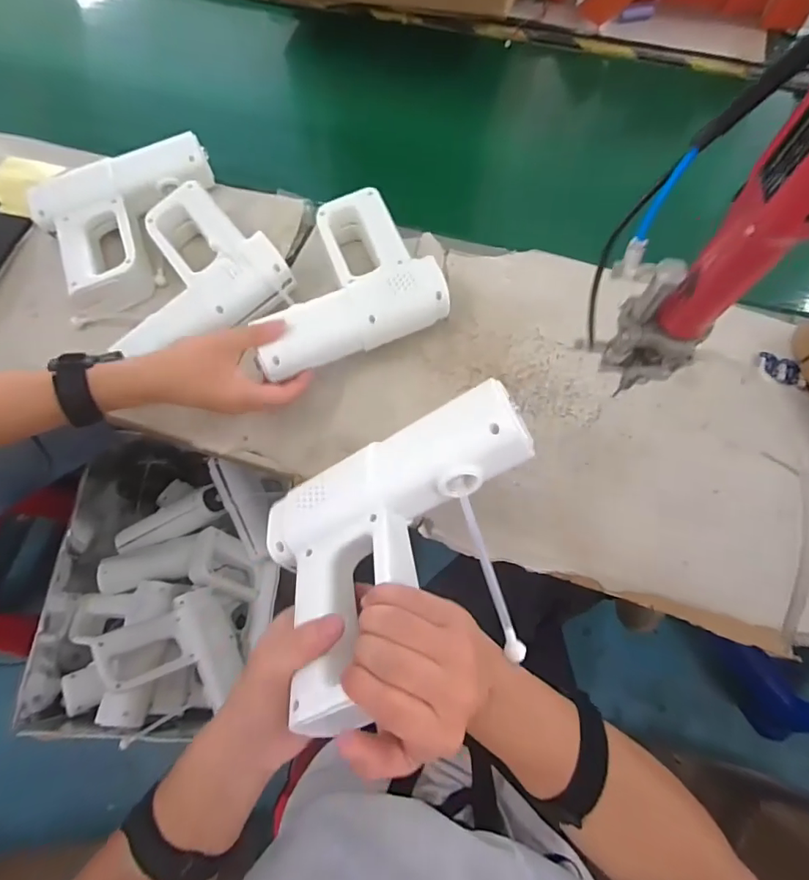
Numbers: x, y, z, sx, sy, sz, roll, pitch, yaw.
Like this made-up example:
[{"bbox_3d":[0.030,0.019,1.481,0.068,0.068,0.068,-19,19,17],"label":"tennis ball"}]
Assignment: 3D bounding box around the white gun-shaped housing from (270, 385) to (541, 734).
[{"bbox_3d":[0.003,0.074,0.358,0.214,0.057,0.160,-28,65,16],"label":"white gun-shaped housing"}]

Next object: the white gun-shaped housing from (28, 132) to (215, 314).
[{"bbox_3d":[-0.317,-0.267,0.597,0.211,0.050,0.156,-28,71,-7],"label":"white gun-shaped housing"}]

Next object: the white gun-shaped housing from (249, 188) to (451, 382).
[{"bbox_3d":[-0.080,-0.180,0.545,0.205,0.052,0.181,-25,70,-7],"label":"white gun-shaped housing"}]

